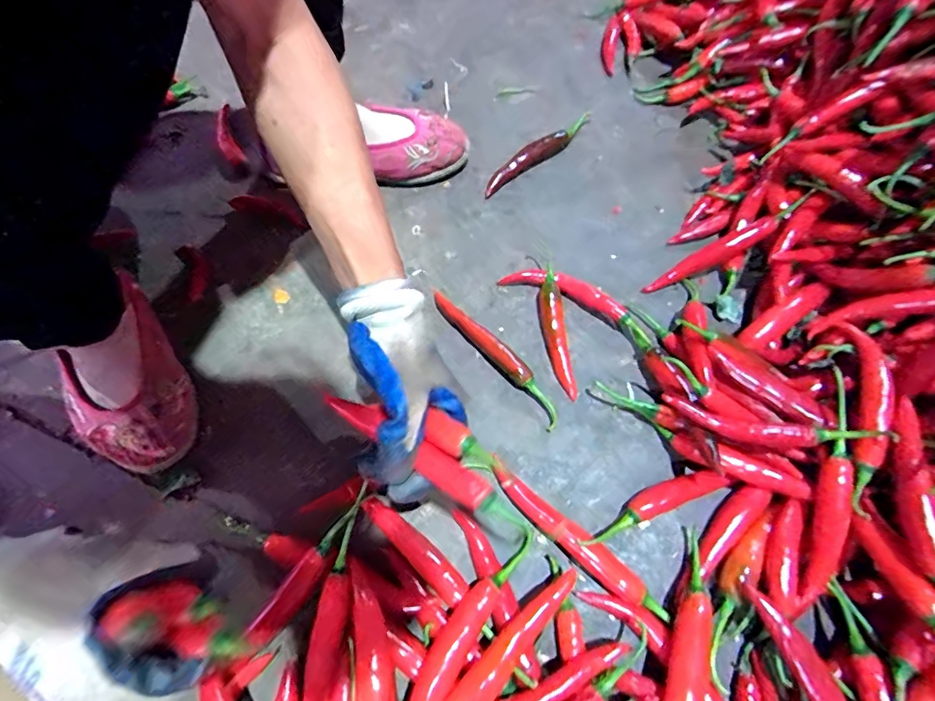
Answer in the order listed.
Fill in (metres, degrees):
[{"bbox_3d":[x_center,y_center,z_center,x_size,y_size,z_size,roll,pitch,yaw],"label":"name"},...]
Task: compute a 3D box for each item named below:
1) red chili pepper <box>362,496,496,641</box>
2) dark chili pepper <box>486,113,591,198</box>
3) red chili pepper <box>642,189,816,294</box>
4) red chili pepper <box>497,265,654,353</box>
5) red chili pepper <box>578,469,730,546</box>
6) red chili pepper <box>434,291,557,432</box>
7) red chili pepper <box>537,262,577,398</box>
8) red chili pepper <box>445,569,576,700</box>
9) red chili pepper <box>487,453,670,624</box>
[{"bbox_3d":[-0.030,0.160,0.338,0.129,0.012,0.021,37,72,18],"label":"red chili pepper"},{"bbox_3d":[0.082,-0.228,0.510,0.163,0.020,0.016,-39,69,-14],"label":"dark chili pepper"},{"bbox_3d":[0.241,-0.098,0.422,0.160,0.023,0.026,-30,66,8],"label":"red chili pepper"},{"bbox_3d":[0.105,-0.047,0.427,0.151,0.021,0.032,31,70,16],"label":"red chili pepper"},{"bbox_3d":[0.141,0.119,0.350,0.119,0.018,0.020,-21,66,-7],"label":"red chili pepper"},{"bbox_3d":[0.026,0.004,0.408,0.021,0.020,0.159,-39,69,-14],"label":"red chili pepper"},{"bbox_3d":[0.081,-0.017,0.413,0.022,0.023,0.119,-7,65,0],"label":"red chili pepper"},{"bbox_3d":[0.014,0.216,0.297,0.183,0.024,0.025,-33,67,-31],"label":"red chili pepper"},{"bbox_3d":[0.079,0.143,0.343,0.156,0.019,0.021,39,73,18],"label":"red chili pepper"}]

